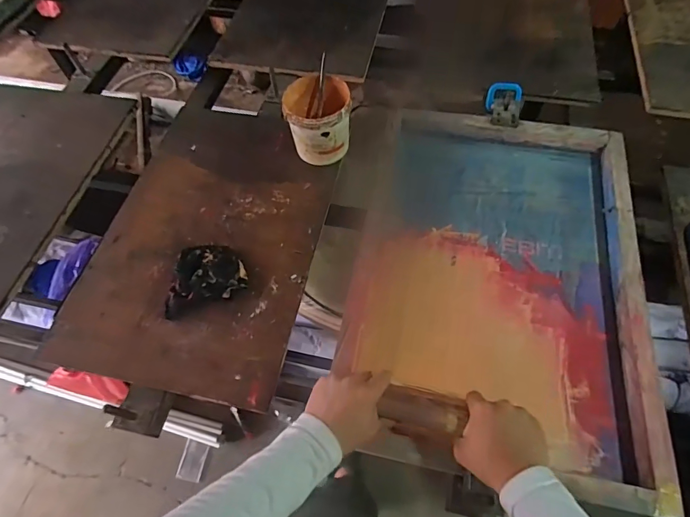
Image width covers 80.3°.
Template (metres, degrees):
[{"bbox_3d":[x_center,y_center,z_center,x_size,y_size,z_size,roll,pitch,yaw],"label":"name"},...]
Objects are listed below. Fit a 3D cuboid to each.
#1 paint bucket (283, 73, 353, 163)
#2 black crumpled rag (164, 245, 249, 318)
[{"bbox_3d":[-0.052,-0.267,0.807,0.117,0.123,0.130,-9,61,-4],"label":"paint bucket"},{"bbox_3d":[-0.244,0.029,0.695,0.137,0.033,0.102,-24,63,-12],"label":"black crumpled rag"}]

